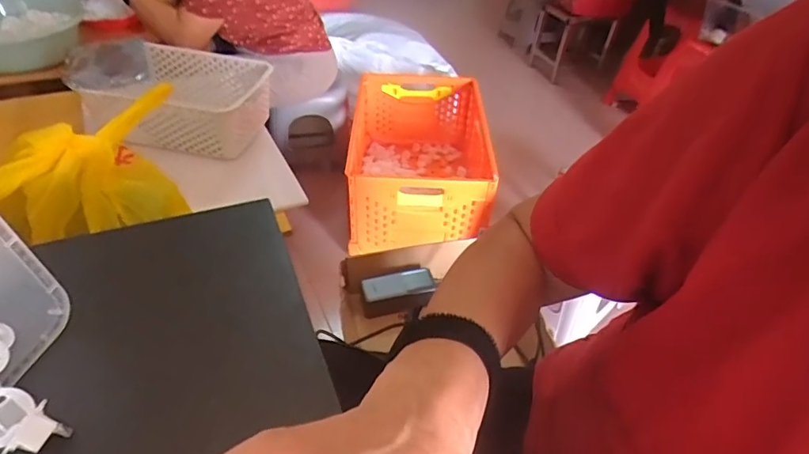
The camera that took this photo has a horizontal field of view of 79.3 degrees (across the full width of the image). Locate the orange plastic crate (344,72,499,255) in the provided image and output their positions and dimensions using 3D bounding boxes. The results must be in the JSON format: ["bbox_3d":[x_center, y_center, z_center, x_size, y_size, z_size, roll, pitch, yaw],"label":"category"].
[{"bbox_3d":[0.031,-0.226,1.652,0.438,0.325,0.685,5,42,-1],"label":"orange plastic crate"}]

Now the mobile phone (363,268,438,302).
[{"bbox_3d":[-0.010,0.102,0.861,0.127,0.012,0.049,-8,44,-15],"label":"mobile phone"}]

